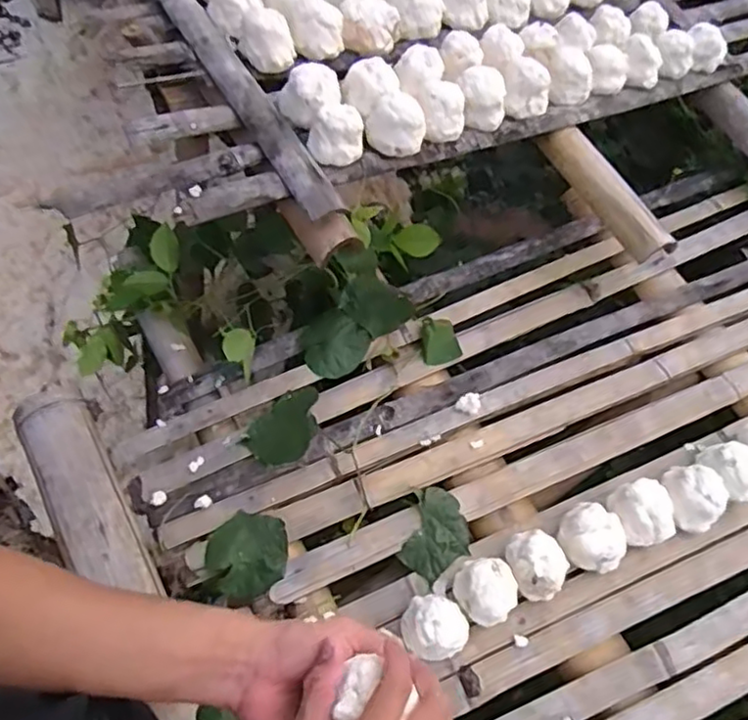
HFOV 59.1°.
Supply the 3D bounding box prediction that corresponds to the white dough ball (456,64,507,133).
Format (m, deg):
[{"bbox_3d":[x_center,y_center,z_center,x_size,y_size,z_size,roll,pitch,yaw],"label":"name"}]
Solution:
[{"bbox_3d":[0.145,-0.351,0.886,0.067,0.049,0.072,1,63,-2],"label":"white dough ball"}]

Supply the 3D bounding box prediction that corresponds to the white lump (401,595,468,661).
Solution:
[{"bbox_3d":[0.067,0.293,0.721,0.069,0.063,0.063,3,63,-6],"label":"white lump"}]

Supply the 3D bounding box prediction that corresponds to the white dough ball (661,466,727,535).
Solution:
[{"bbox_3d":[0.393,0.169,0.816,0.069,0.063,0.082,-24,65,-16],"label":"white dough ball"}]

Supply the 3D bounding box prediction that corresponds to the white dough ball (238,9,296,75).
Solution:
[{"bbox_3d":[-0.139,-0.413,0.849,0.069,0.046,0.071,3,63,-6],"label":"white dough ball"}]

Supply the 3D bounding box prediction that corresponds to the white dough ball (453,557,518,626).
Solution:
[{"bbox_3d":[0.126,0.260,0.742,0.064,0.060,0.069,3,63,-6],"label":"white dough ball"}]

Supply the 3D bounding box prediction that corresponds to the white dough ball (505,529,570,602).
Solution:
[{"bbox_3d":[0.188,0.236,0.762,0.066,0.063,0.077,-21,65,-13],"label":"white dough ball"}]

